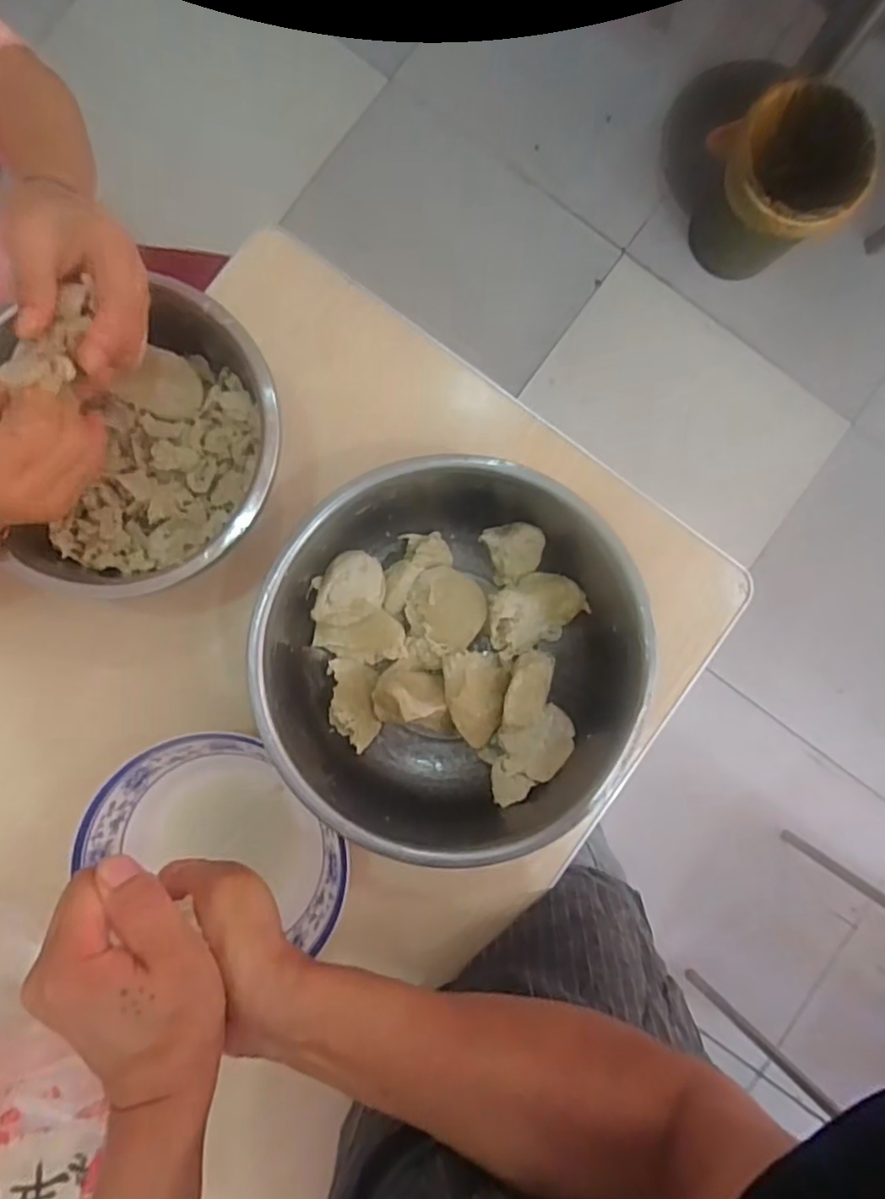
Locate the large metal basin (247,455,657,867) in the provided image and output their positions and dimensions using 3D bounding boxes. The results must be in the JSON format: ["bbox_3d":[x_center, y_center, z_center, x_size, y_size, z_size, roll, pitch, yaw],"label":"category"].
[{"bbox_3d":[0.003,0.049,0.496,0.268,0.098,0.257,0,88,-3],"label":"large metal basin"}]

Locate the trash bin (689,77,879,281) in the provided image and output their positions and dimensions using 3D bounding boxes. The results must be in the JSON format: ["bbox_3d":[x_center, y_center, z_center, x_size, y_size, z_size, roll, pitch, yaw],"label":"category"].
[{"bbox_3d":[0.588,-0.739,1.150,0.230,0.276,0.218,0,88,-3],"label":"trash bin"}]

